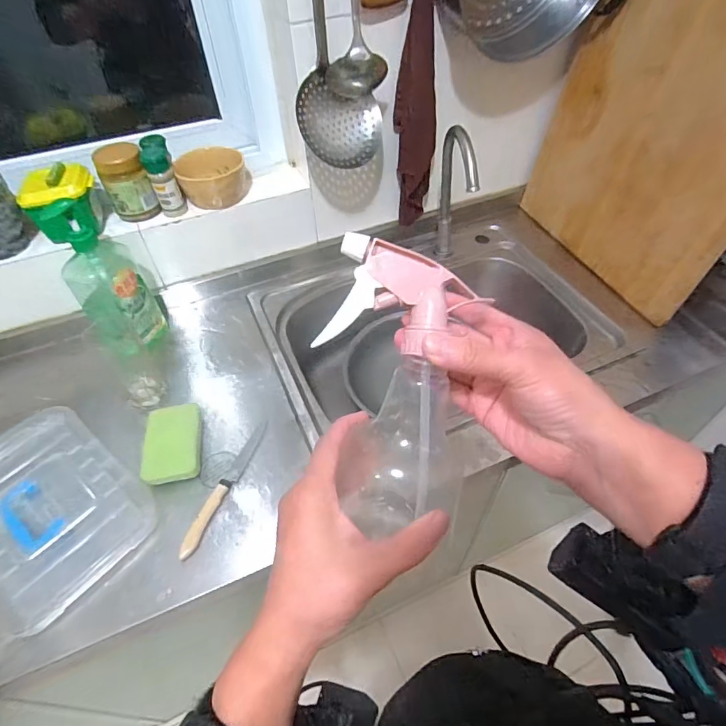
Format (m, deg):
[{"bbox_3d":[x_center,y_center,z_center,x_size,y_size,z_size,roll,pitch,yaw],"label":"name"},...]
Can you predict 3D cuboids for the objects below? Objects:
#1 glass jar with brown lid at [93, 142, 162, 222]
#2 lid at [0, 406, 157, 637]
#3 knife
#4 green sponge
[{"bbox_3d":[-0.383,-0.294,0.744,0.071,0.100,0.066,-20,53,-16],"label":"glass jar with brown lid"},{"bbox_3d":[-0.430,0.187,0.611,0.284,0.013,0.194,32,57,24],"label":"lid"},{"bbox_3d":[-0.184,0.162,0.617,0.018,0.015,0.204,16,52,13],"label":"knife"},{"bbox_3d":[-0.271,0.112,0.648,0.075,0.034,0.118,-7,51,-6],"label":"green sponge"}]

